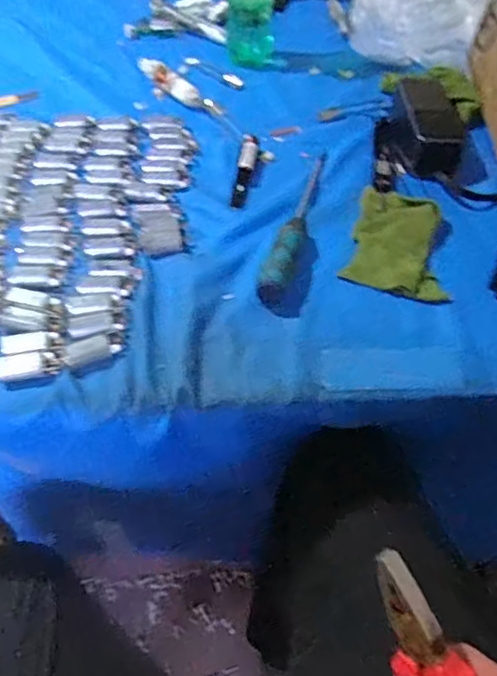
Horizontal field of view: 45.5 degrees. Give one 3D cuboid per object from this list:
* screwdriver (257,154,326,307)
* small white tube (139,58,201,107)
[{"bbox_3d":[0.049,-0.119,0.570,0.024,0.025,0.228,16,52,6],"label":"screwdriver"},{"bbox_3d":[-0.098,-0.317,0.731,0.022,0.017,0.102,-32,62,-27],"label":"small white tube"}]

